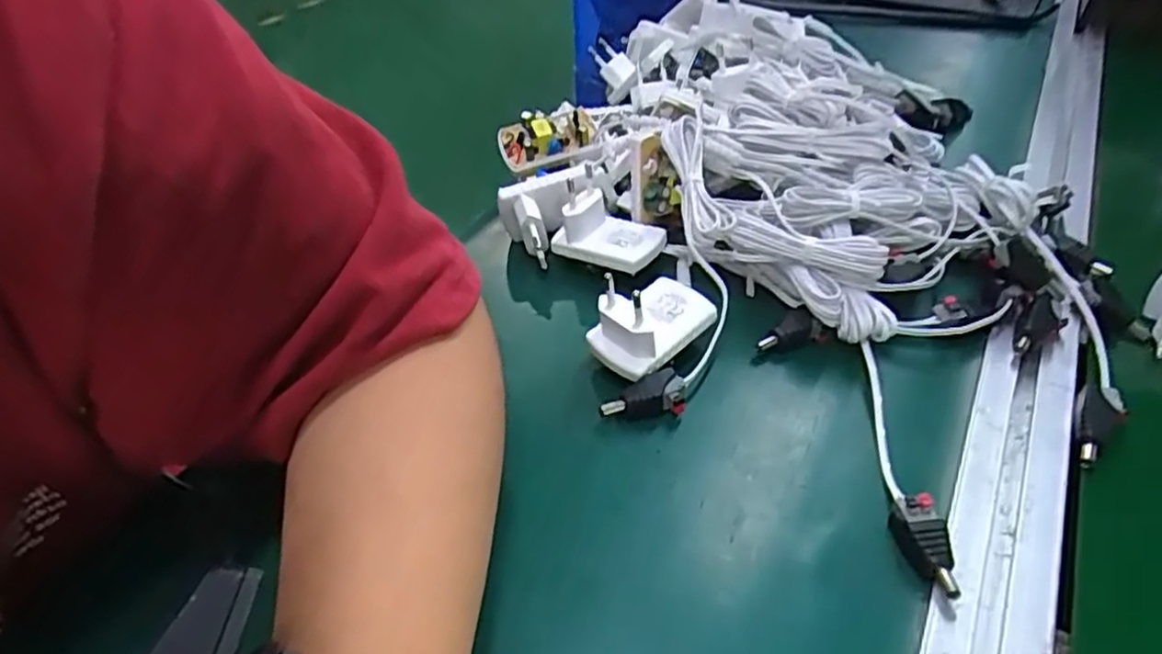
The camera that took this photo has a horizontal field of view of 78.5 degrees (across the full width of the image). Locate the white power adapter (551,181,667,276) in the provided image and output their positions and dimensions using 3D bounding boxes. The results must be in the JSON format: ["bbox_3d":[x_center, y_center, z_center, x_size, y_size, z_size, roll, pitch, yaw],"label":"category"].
[{"bbox_3d":[0.016,-0.058,0.401,0.060,0.034,0.042,22,49,29],"label":"white power adapter"}]

